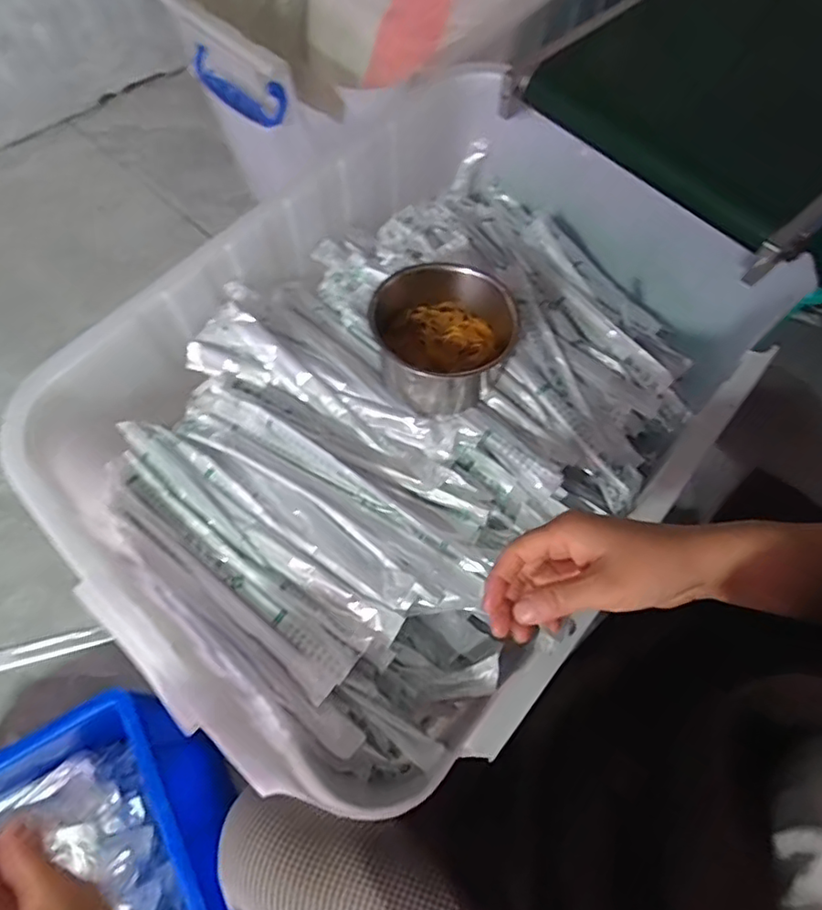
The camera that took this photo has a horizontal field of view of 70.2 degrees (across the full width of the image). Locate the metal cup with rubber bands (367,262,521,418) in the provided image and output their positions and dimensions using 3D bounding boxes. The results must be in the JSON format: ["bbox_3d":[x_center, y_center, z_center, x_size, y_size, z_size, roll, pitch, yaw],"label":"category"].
[{"bbox_3d":[0.019,-0.113,0.549,0.130,0.100,0.126,0,67,-1],"label":"metal cup with rubber bands"}]

